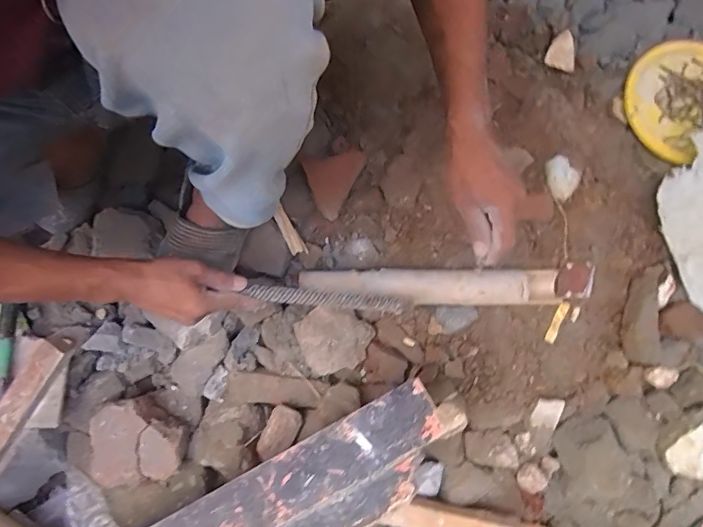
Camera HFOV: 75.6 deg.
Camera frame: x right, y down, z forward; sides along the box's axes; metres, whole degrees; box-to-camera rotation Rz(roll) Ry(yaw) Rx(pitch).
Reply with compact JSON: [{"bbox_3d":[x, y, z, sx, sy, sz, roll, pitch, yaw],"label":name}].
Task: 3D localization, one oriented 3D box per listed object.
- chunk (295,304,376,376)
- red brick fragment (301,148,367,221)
[{"bbox_3d":[-0.025,0.102,0.624,0.091,0.023,0.093,-40,82,-9],"label":"chunk"},{"bbox_3d":[-0.016,-0.113,0.634,0.082,0.014,0.082,-20,94,-2],"label":"red brick fragment"}]

